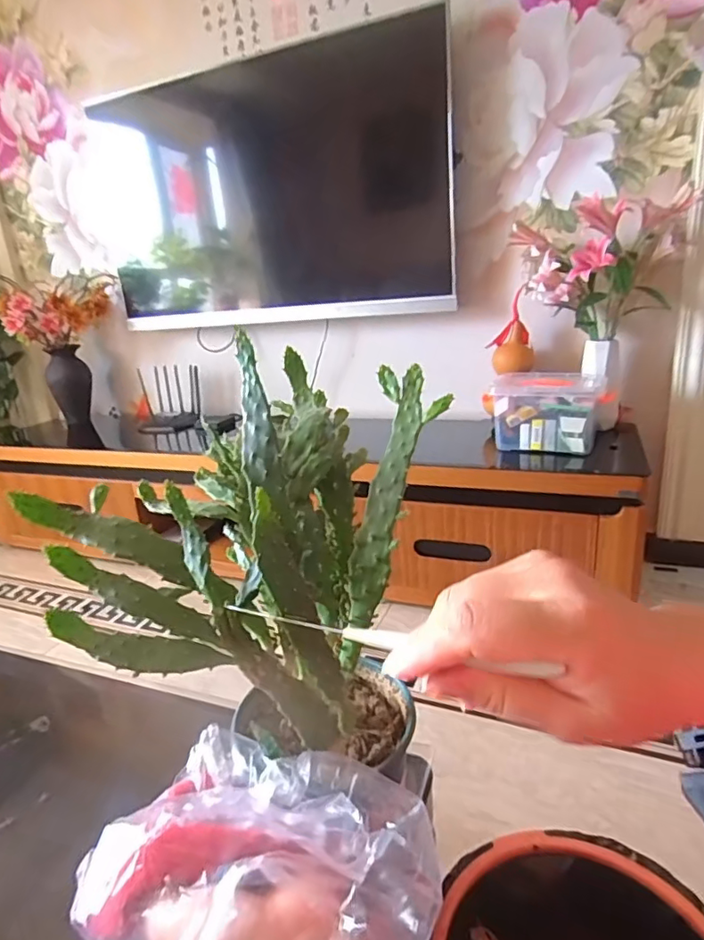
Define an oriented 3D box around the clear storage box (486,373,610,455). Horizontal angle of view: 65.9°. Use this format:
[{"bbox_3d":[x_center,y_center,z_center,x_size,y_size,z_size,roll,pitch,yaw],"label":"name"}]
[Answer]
[{"bbox_3d":[0.493,-0.151,1.380,0.244,0.164,0.189,3,20,23],"label":"clear storage box"}]

